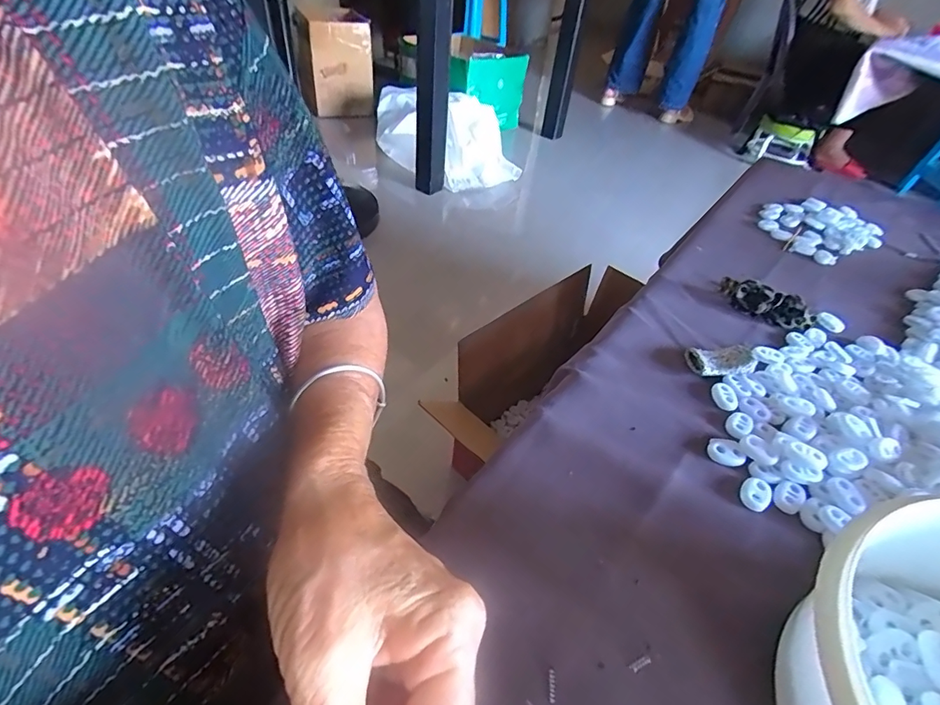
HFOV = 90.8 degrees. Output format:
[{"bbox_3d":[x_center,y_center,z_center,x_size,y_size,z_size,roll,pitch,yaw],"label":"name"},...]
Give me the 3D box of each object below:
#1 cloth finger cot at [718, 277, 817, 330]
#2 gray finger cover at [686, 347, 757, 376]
[{"bbox_3d":[0.256,-0.044,0.402,0.077,0.026,0.019,30,49,26],"label":"cloth finger cot"},{"bbox_3d":[0.187,0.007,0.346,0.044,0.014,0.026,1,43,-3],"label":"gray finger cover"}]

